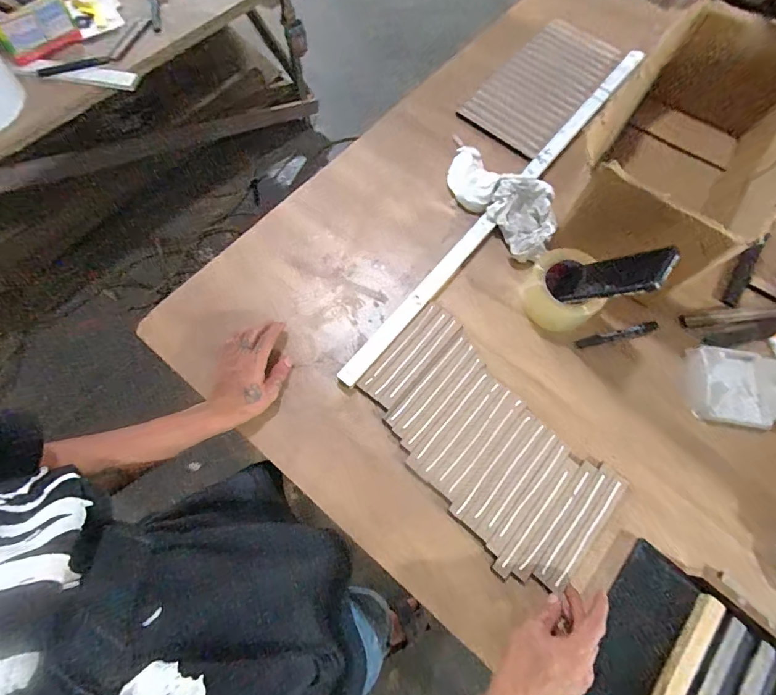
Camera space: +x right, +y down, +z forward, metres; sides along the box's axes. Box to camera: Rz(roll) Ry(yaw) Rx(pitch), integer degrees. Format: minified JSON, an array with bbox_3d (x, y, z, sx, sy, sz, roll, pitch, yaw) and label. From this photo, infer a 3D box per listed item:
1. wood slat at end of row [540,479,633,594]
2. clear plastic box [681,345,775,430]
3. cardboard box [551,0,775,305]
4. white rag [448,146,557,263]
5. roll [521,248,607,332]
[{"bbox_3d":[0.256,0.236,0.533,0.023,0.004,0.174,42,69,14],"label":"wood slat at end of row"},{"bbox_3d":[0.494,0.050,0.594,0.123,0.038,0.111,9,68,2],"label":"clear plastic box"},{"bbox_3d":[0.466,-0.304,0.664,0.218,0.172,0.485,36,71,12],"label":"cardboard box"},{"bbox_3d":[0.184,-0.253,0.684,0.090,0.073,0.248,-33,72,-14],"label":"white rag"},{"bbox_3d":[0.260,-0.088,0.631,0.090,0.064,0.113,-18,69,-9],"label":"roll"}]

